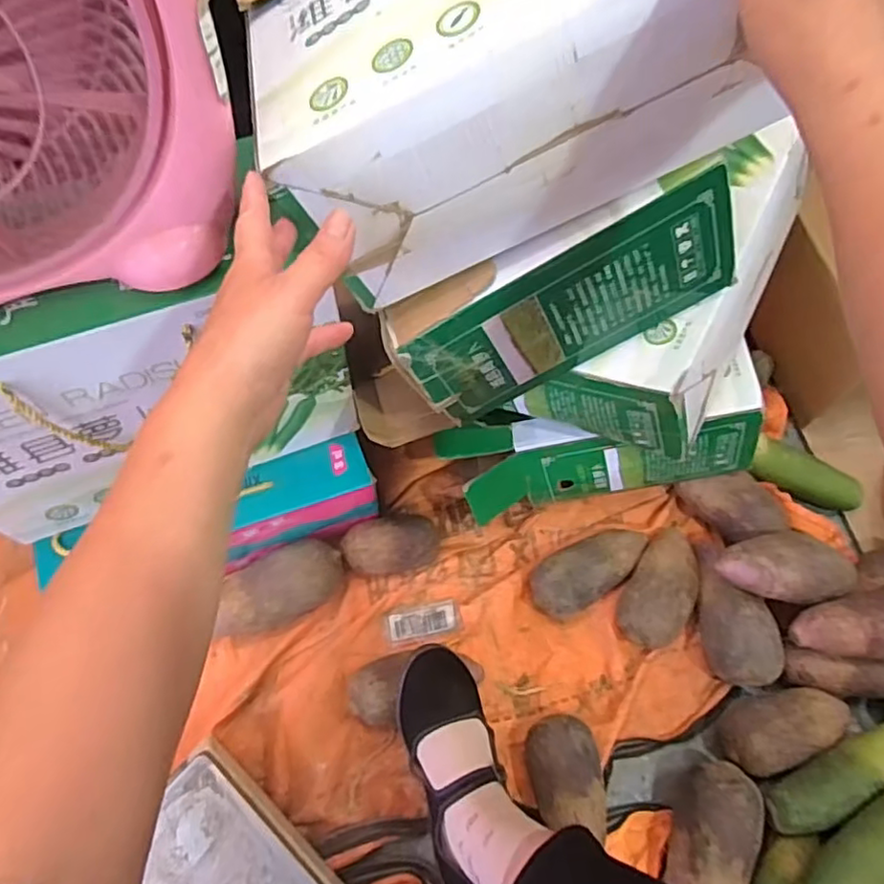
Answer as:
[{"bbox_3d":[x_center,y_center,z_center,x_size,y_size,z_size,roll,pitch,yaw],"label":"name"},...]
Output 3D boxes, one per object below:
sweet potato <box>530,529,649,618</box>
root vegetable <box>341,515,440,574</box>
[{"bbox_3d":[0.175,0.147,0.745,0.154,0.051,0.069,-30,70,-14],"label":"sweet potato"},{"bbox_3d":[-0.057,0.121,0.743,0.115,0.051,0.066,-10,67,-6],"label":"root vegetable"}]

